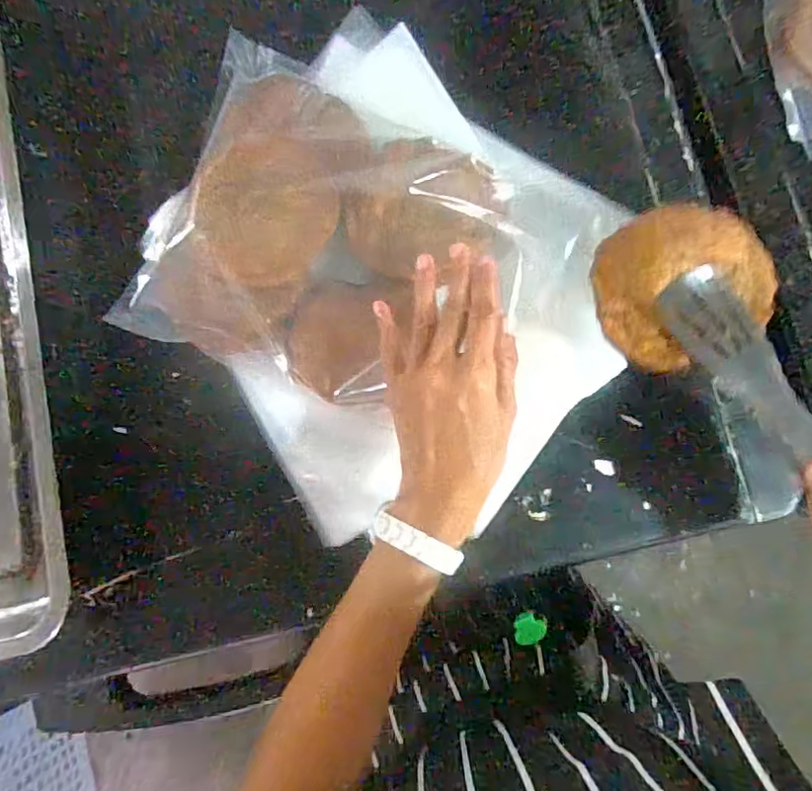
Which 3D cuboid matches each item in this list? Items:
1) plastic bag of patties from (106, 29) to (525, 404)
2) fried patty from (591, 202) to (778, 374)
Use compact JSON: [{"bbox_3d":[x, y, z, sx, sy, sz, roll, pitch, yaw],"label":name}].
[{"bbox_3d":[-0.056,-0.106,0.410,0.256,0.038,0.215,27,91,4],"label":"plastic bag of patties"},{"bbox_3d":[0.160,-0.068,0.330,0.099,0.018,0.085,-26,81,1],"label":"fried patty"}]

